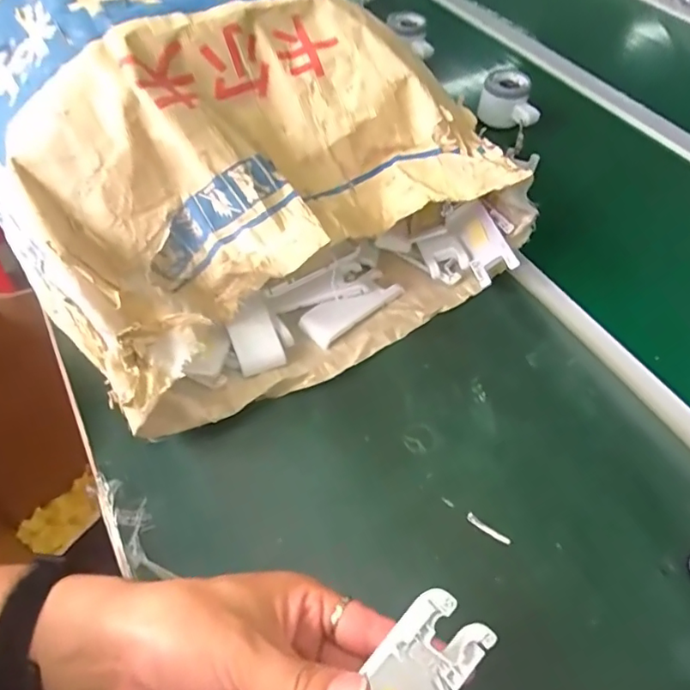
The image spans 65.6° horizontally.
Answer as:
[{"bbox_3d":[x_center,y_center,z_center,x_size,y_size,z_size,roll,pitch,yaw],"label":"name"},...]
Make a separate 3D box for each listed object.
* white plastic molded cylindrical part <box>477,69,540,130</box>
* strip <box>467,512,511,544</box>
[{"bbox_3d":[0.215,-0.312,0.689,0.077,0.055,0.058,22,55,14],"label":"white plastic molded cylindrical part"},{"bbox_3d":[0.102,0.130,0.380,0.033,0.004,0.007,31,57,19],"label":"strip"}]

